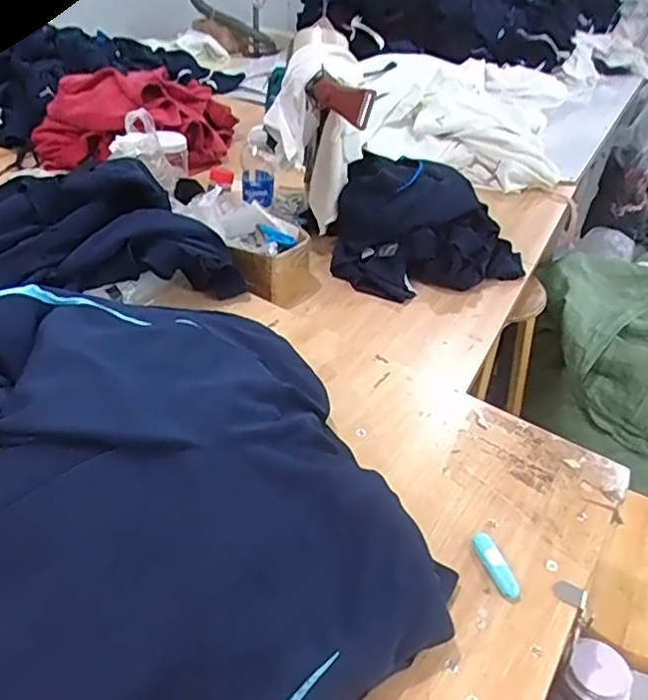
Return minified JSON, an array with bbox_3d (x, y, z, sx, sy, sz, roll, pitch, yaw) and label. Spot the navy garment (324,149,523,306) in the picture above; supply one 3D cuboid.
[{"bbox_3d":[0.205,-0.229,1.120,0.359,0.164,0.283,13,38,8],"label":"navy garment"}]

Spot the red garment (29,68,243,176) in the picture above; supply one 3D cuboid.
[{"bbox_3d":[-0.440,-0.551,1.421,0.425,0.165,0.290,3,38,-5],"label":"red garment"}]

